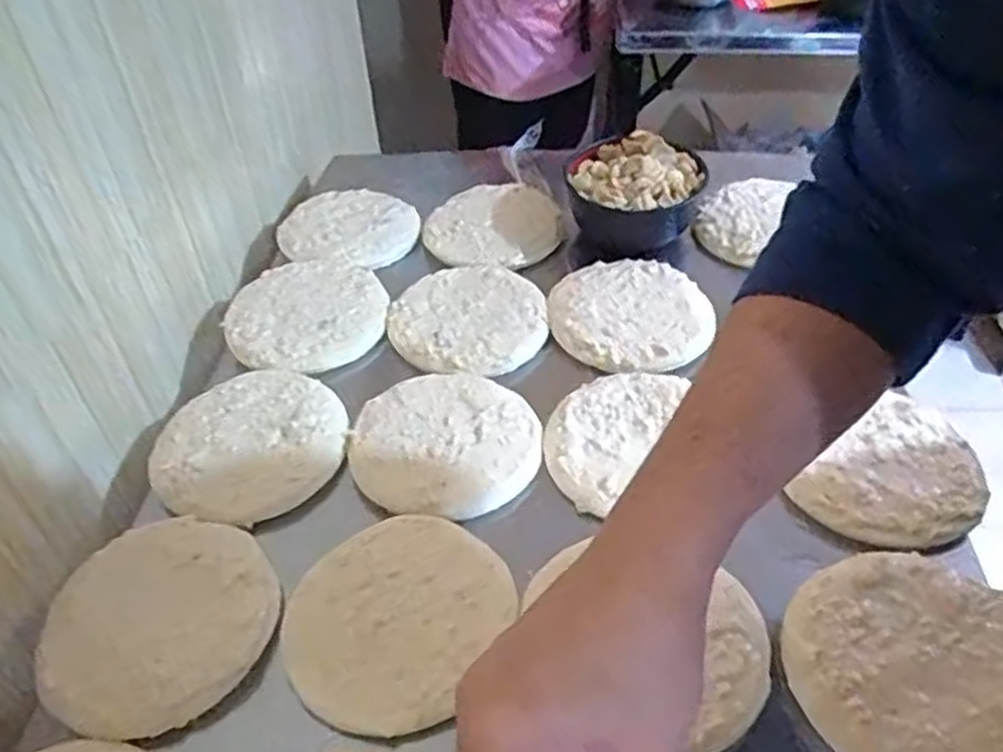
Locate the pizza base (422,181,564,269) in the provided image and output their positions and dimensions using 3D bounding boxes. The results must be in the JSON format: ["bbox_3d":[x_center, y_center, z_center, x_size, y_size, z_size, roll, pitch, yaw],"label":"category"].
[{"bbox_3d":[-0.009,-0.166,0.825,0.146,0.015,0.150,-5,44,-2],"label":"pizza base"}]

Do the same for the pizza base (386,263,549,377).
[{"bbox_3d":[-0.028,-0.056,0.708,0.137,0.016,0.148,-2,44,1],"label":"pizza base"}]

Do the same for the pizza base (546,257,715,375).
[{"bbox_3d":[0.120,-0.059,0.702,0.138,0.012,0.146,-2,44,1],"label":"pizza base"}]

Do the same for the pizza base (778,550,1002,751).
[{"bbox_3d":[0.243,0.169,0.442,0.144,0.016,0.142,-2,44,1],"label":"pizza base"}]

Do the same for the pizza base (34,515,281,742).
[{"bbox_3d":[-0.221,0.151,0.484,0.141,0.013,0.143,-34,52,-28],"label":"pizza base"}]

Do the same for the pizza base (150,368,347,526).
[{"bbox_3d":[-0.196,0.046,0.595,0.135,0.009,0.146,3,44,6],"label":"pizza base"}]

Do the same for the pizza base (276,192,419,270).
[{"bbox_3d":[-0.169,-0.160,0.820,0.141,0.022,0.134,-2,44,1],"label":"pizza base"}]

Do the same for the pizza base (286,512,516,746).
[{"bbox_3d":[-0.068,0.150,0.485,0.129,0.012,0.144,23,49,24],"label":"pizza base"}]

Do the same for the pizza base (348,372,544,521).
[{"bbox_3d":[-0.045,0.049,0.594,0.141,0.015,0.136,-2,44,1],"label":"pizza base"}]

